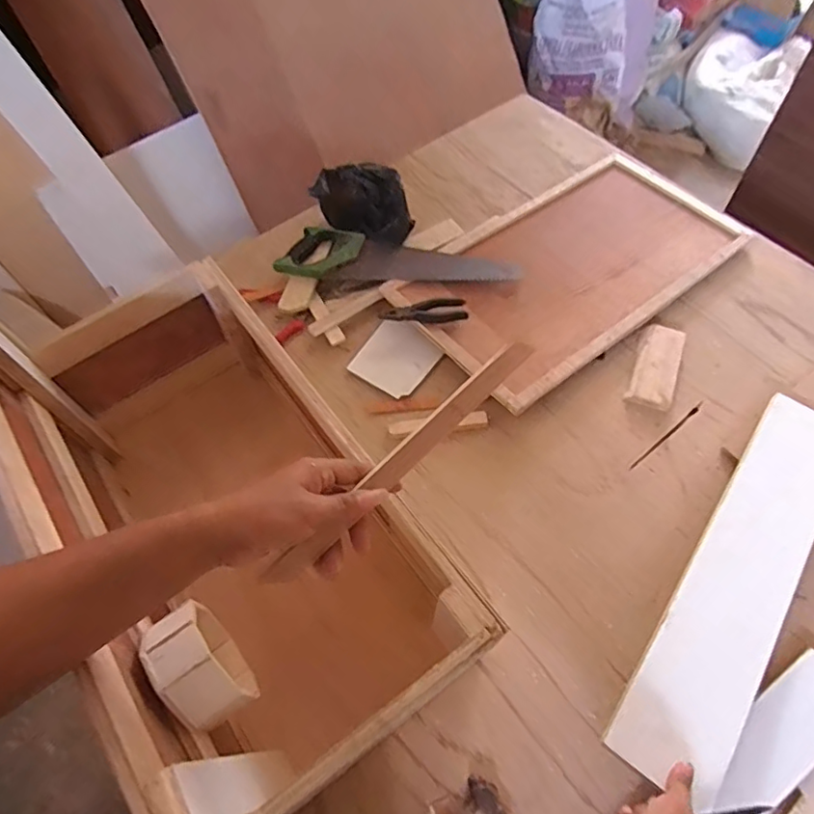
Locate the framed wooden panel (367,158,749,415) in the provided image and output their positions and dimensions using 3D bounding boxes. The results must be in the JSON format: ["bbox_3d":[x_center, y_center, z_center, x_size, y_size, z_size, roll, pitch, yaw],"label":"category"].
[{"bbox_3d":[0.302,-0.263,1.055,0.626,0.042,0.346,-35,64,-17],"label":"framed wooden panel"}]

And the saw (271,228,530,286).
[{"bbox_3d":[-0.013,-0.266,1.049,0.430,0.034,0.108,6,60,6],"label":"saw"}]

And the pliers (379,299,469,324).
[{"bbox_3d":[0.029,-0.167,0.970,0.145,0.019,0.047,-4,59,0],"label":"pliers"}]

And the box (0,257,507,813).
[{"bbox_3d":[-0.208,0.109,0.677,0.302,0.363,0.616,-32,63,-16],"label":"box"}]

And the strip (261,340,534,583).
[{"bbox_3d":[-0.002,0.045,0.498,0.300,0.014,0.022,-43,66,-10],"label":"strip"}]

